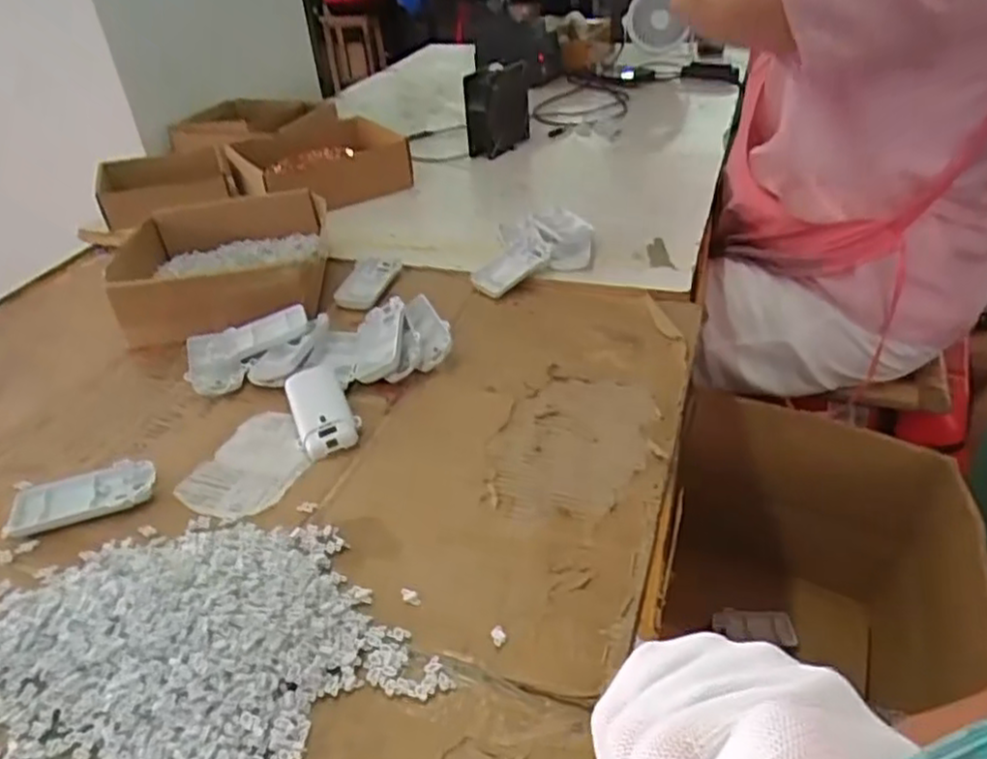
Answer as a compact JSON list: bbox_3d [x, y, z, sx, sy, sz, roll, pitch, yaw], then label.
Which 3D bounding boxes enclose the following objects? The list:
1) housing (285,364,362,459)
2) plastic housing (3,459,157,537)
[{"bbox_3d":[-0.144,0.024,0.602,0.045,0.021,0.103,-17,40,-18],"label":"housing"},{"bbox_3d":[-0.303,0.088,0.534,0.097,0.014,0.054,-14,39,-14],"label":"plastic housing"}]

